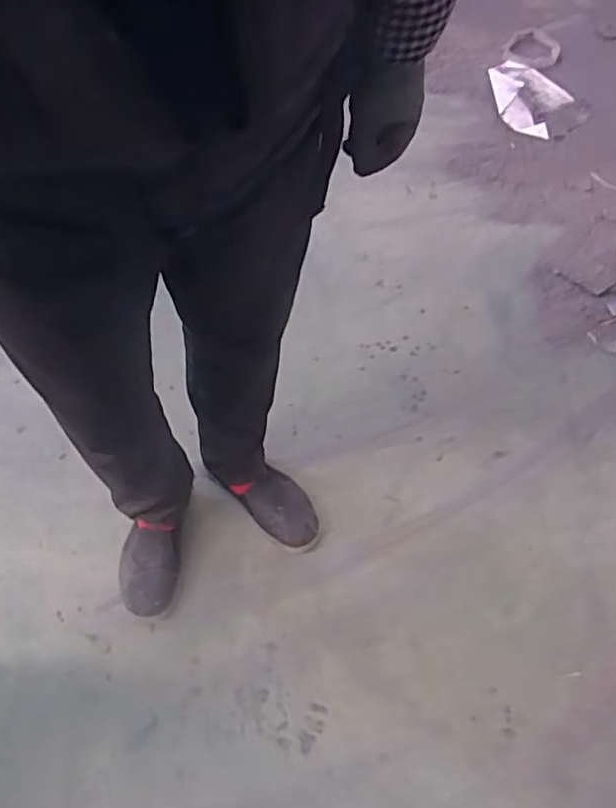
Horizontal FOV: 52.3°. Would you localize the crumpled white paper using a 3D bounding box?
[{"bbox_3d":[0.596,-0.818,1.673,0.182,0.030,0.294,-1,61,-2],"label":"crumpled white paper"}]

